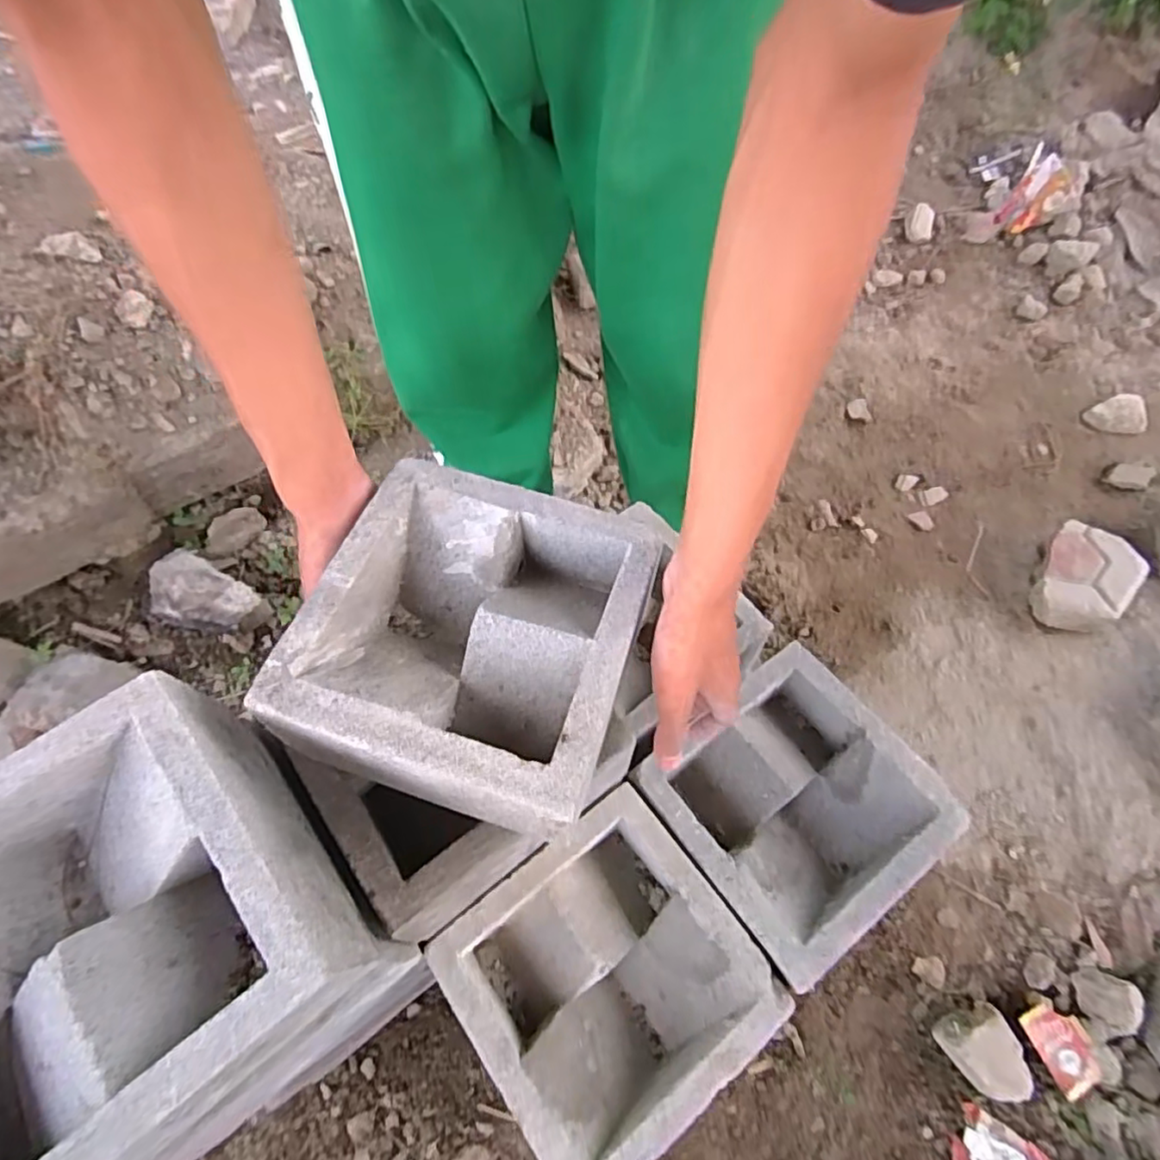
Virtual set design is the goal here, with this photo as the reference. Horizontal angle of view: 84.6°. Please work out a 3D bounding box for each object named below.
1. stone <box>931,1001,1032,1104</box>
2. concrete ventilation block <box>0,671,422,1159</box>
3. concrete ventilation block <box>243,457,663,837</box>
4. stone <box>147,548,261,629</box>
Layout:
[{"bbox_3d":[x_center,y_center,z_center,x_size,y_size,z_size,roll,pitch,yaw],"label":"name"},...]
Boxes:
[{"bbox_3d":[0.457,0.535,0.721,0.074,0.062,0.085,-16,63,-5],"label":"stone"},{"bbox_3d":[-0.243,0.194,0.343,0.207,0.118,0.203,-38,67,-15],"label":"concrete ventilation block"},{"bbox_3d":[-0.064,0.036,0.414,0.196,0.082,0.203,16,65,11],"label":"concrete ventilation block"},{"bbox_3d":[-0.573,0.028,0.967,0.165,0.062,0.105,21,66,13],"label":"stone"}]

